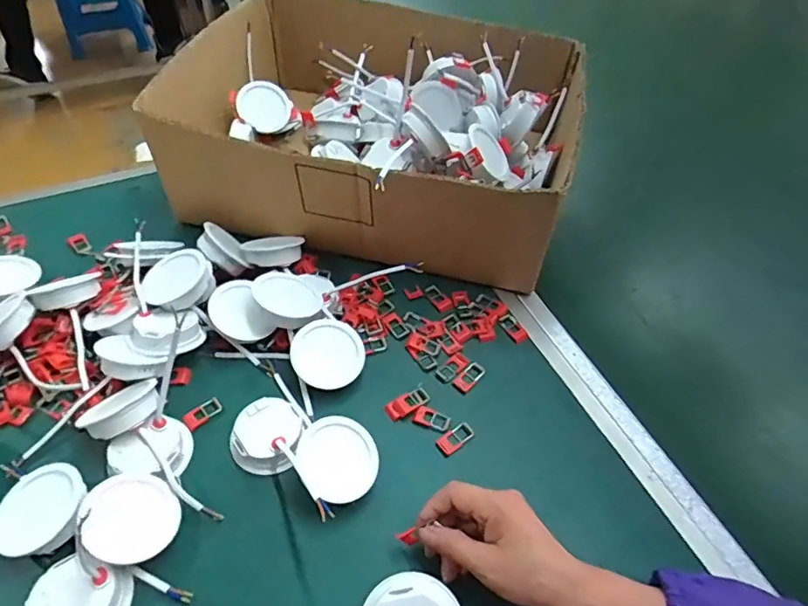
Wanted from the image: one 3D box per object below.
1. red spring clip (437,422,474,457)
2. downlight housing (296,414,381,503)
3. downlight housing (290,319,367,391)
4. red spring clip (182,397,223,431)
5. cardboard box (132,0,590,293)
[{"bbox_3d":[0.050,0.129,0.512,0.038,0.004,0.018,-29,57,-24],"label":"red spring clip"},{"bbox_3d":[-0.059,0.139,0.475,0.071,0.023,0.071,13,49,-16],"label":"downlight housing"},{"bbox_3d":[-0.078,0.053,0.548,0.071,0.018,0.071,5,64,-10],"label":"downlight housing"},{"bbox_3d":[-0.195,0.108,0.523,0.036,0.005,0.019,-35,60,-28],"label":"red spring clip"},{"bbox_3d":[-0.028,-0.228,0.709,0.466,0.157,0.357,13,51,9],"label":"cardboard box"}]

